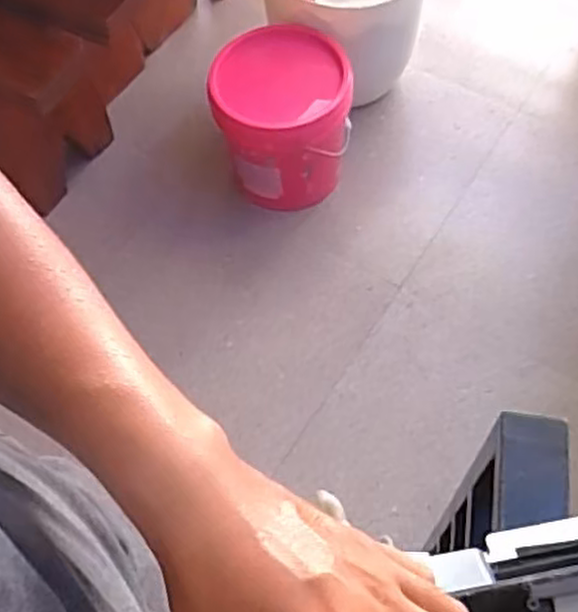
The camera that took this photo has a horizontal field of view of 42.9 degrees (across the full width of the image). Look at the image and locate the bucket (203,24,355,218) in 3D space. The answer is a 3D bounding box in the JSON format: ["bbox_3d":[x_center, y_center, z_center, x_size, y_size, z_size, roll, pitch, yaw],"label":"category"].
[{"bbox_3d":[-0.013,-0.427,1.708,0.295,0.315,0.304,-2,62,3],"label":"bucket"}]

